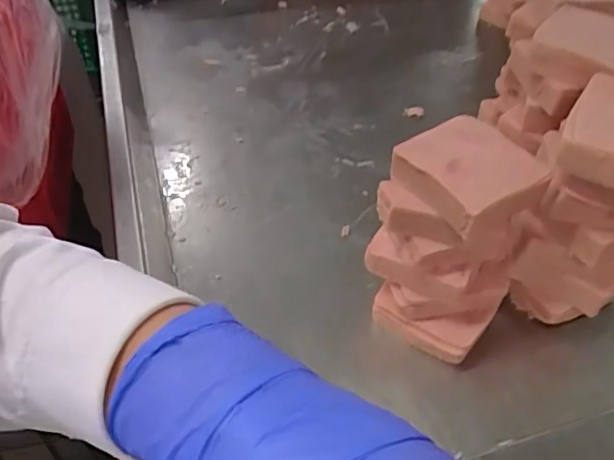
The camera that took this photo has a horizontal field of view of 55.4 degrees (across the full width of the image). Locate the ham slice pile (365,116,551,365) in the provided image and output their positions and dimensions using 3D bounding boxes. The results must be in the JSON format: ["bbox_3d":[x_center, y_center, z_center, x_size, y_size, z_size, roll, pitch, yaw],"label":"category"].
[{"bbox_3d":[0.117,0.010,0.496,0.110,0.171,0.115,0,45,0],"label":"ham slice pile"}]

